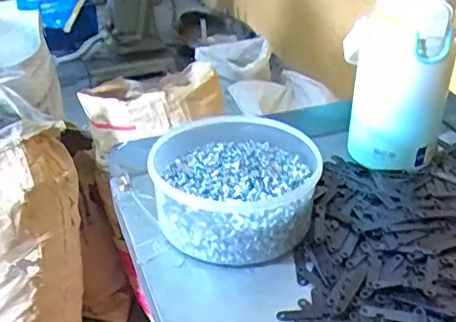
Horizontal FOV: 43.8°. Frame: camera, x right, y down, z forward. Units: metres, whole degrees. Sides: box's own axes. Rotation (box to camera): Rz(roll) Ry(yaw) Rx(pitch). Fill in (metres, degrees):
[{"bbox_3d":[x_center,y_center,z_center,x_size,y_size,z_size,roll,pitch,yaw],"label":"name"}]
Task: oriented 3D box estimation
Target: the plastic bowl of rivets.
[{"bbox_3d":[0.008,0.014,0.535,0.144,0.058,0.171,1,32,4],"label":"plastic bowl of rivets"}]

